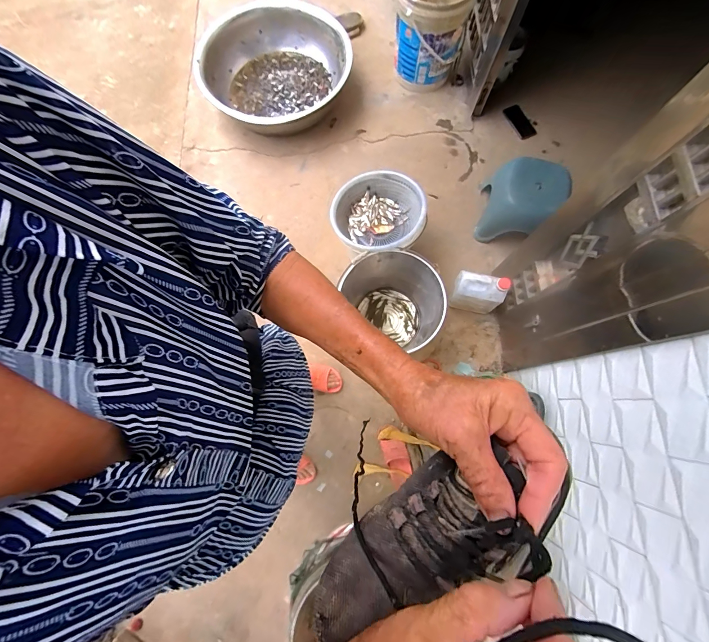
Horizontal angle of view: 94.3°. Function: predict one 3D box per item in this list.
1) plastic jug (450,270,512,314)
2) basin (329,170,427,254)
[{"bbox_3d":[0.428,-0.095,1.167,0.164,0.205,0.089,16,77,5],"label":"plastic jug"},{"bbox_3d":[0.075,-0.352,1.122,0.303,0.137,0.299,0,77,1],"label":"basin"}]

